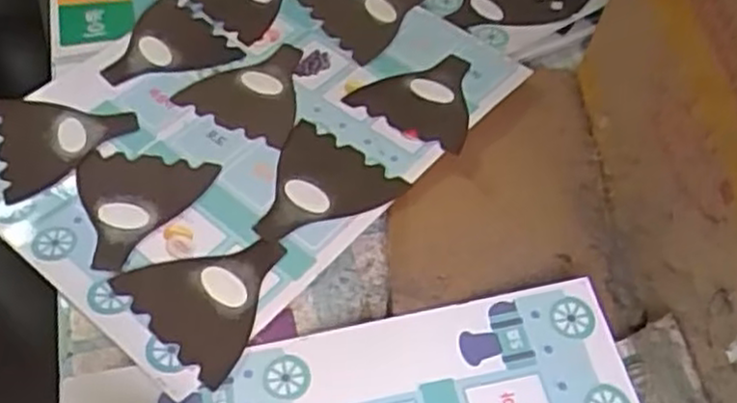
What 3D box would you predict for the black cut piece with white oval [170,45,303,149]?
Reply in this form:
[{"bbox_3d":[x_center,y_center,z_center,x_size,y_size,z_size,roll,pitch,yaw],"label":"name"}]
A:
[{"bbox_3d":[-0.121,-0.126,0.828,0.136,0.009,0.134,23,55,18],"label":"black cut piece with white oval"}]

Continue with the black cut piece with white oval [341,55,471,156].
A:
[{"bbox_3d":[0.054,-0.118,0.820,0.131,0.009,0.123,19,55,10],"label":"black cut piece with white oval"}]

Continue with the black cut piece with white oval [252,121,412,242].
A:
[{"bbox_3d":[-0.053,-0.008,0.738,0.133,0.008,0.132,32,59,20],"label":"black cut piece with white oval"}]

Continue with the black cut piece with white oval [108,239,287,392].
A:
[{"bbox_3d":[-0.133,0.078,0.668,0.135,0.005,0.130,37,59,24],"label":"black cut piece with white oval"}]

